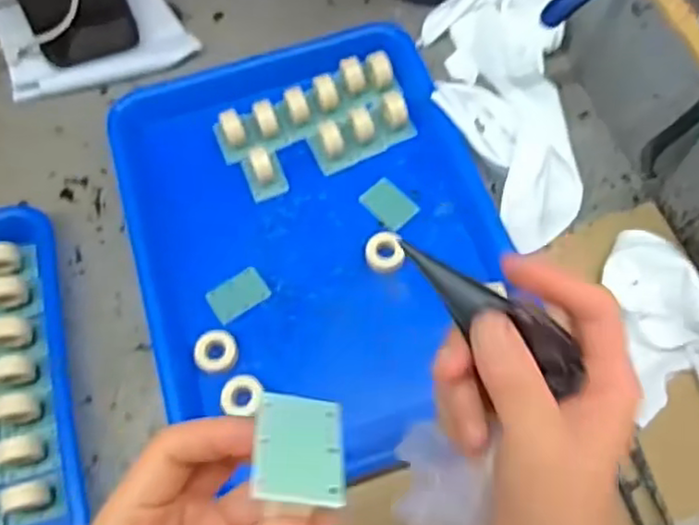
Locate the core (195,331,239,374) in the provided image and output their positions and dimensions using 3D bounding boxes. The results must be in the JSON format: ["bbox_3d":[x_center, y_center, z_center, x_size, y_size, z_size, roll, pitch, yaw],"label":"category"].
[{"bbox_3d":[-0.091,0.061,0.451,0.029,0.014,0.029,-1,66,2],"label":"core"}]

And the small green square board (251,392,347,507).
[{"bbox_3d":[-0.015,0.056,0.203,0.027,0.004,0.038,12,37,-12],"label":"small green square board"}]

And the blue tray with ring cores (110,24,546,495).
[{"bbox_3d":[-0.028,-0.026,0.483,0.246,0.031,0.319,-18,67,-6],"label":"blue tray with ring cores"}]

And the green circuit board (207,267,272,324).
[{"bbox_3d":[-0.080,0.023,0.475,0.041,0.004,0.028,-34,69,-13],"label":"green circuit board"}]

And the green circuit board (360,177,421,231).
[{"bbox_3d":[0.030,-0.045,0.502,0.039,0.004,0.030,42,74,18],"label":"green circuit board"}]

